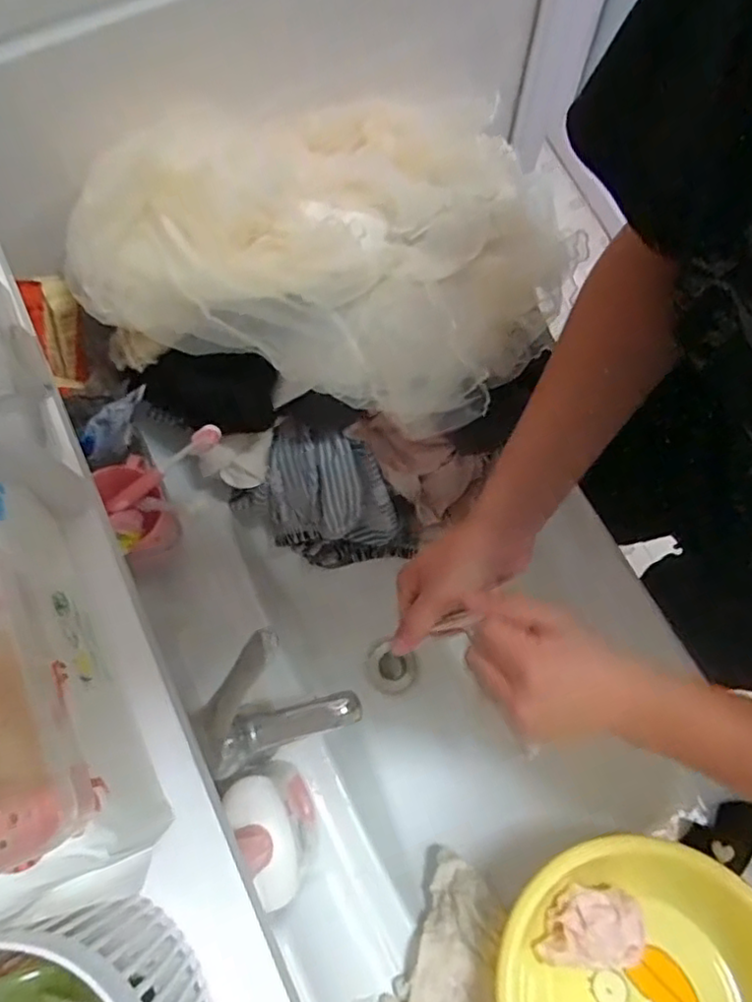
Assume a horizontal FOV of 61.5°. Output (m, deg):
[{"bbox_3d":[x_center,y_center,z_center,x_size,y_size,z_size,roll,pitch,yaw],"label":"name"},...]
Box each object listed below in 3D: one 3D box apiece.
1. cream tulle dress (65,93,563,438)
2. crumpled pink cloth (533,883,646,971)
[{"bbox_3d":[-0.015,-0.233,0.540,0.353,0.156,0.312,17,73,6],"label":"cream tulle dress"},{"bbox_3d":[0.182,0.359,0.531,0.088,0.030,0.055,-1,72,1],"label":"crumpled pink cloth"}]

